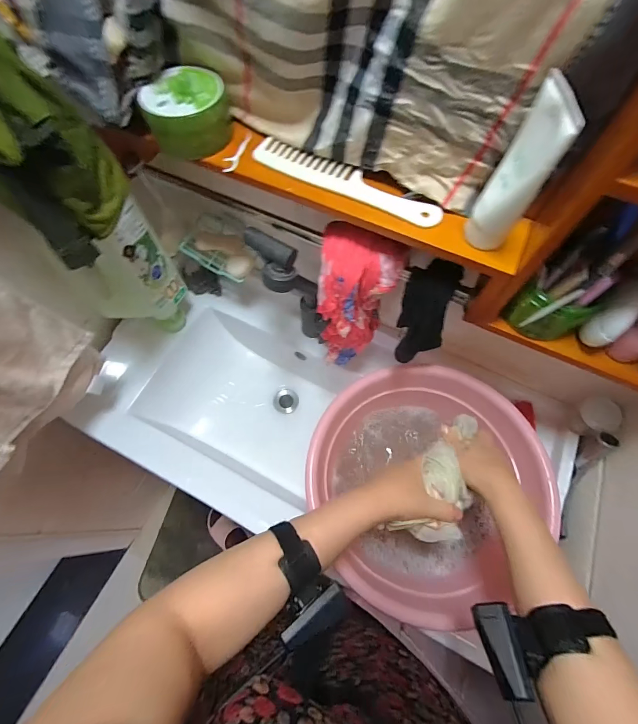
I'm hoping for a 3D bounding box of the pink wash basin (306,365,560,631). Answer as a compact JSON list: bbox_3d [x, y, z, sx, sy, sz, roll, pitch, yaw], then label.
[{"bbox_3d":[0.165,0.188,0.577,0.348,0.119,0.341,0,66,-1],"label":"pink wash basin"}]

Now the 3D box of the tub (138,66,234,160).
[{"bbox_3d":[-0.158,-0.302,0.423,0.094,0.058,0.088,0,66,-1],"label":"tub"}]

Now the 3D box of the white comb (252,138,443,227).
[{"bbox_3d":[0.029,-0.210,0.405,0.235,0.011,0.037,28,68,11],"label":"white comb"}]

